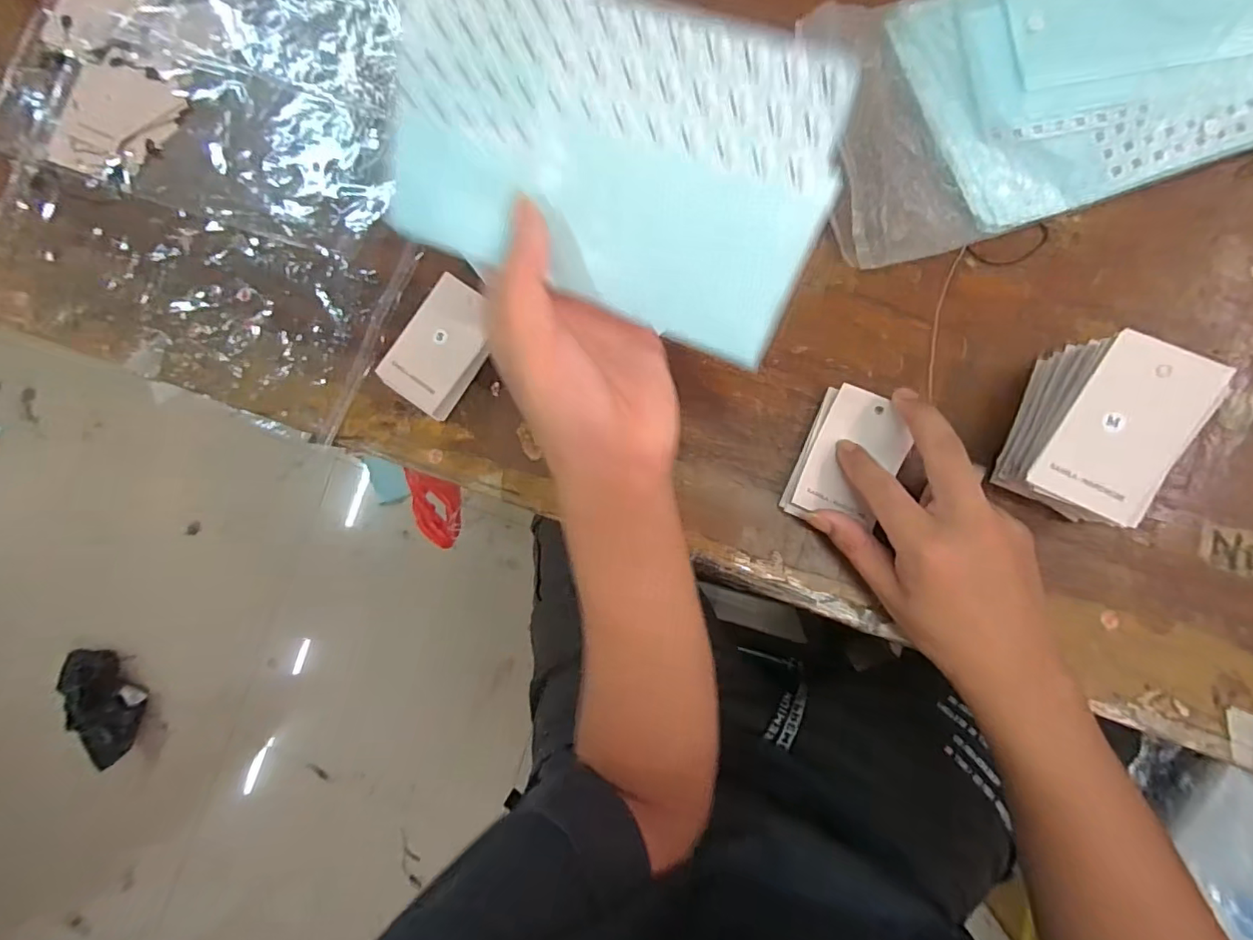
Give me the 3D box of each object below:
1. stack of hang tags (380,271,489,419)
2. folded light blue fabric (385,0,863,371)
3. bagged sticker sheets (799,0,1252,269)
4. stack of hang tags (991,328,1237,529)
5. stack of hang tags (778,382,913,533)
[{"bbox_3d":[-0.120,-0.078,0.354,0.051,0.020,0.083,38,91,9],"label":"stack of hang tags"},{"bbox_3d":[-0.012,-0.107,0.190,0.160,0.006,0.094,23,126,7],"label":"folded light blue fabric"},{"bbox_3d":[0.271,-0.248,0.318,0.317,0.036,0.167,-18,83,6],"label":"bagged sticker sheets"},{"bbox_3d":[0.244,-0.018,0.281,0.060,0.057,0.085,30,90,9],"label":"stack of hang tags"},{"bbox_3d":[0.131,-0.005,0.317,0.052,0.013,0.080,23,89,9],"label":"stack of hang tags"}]

